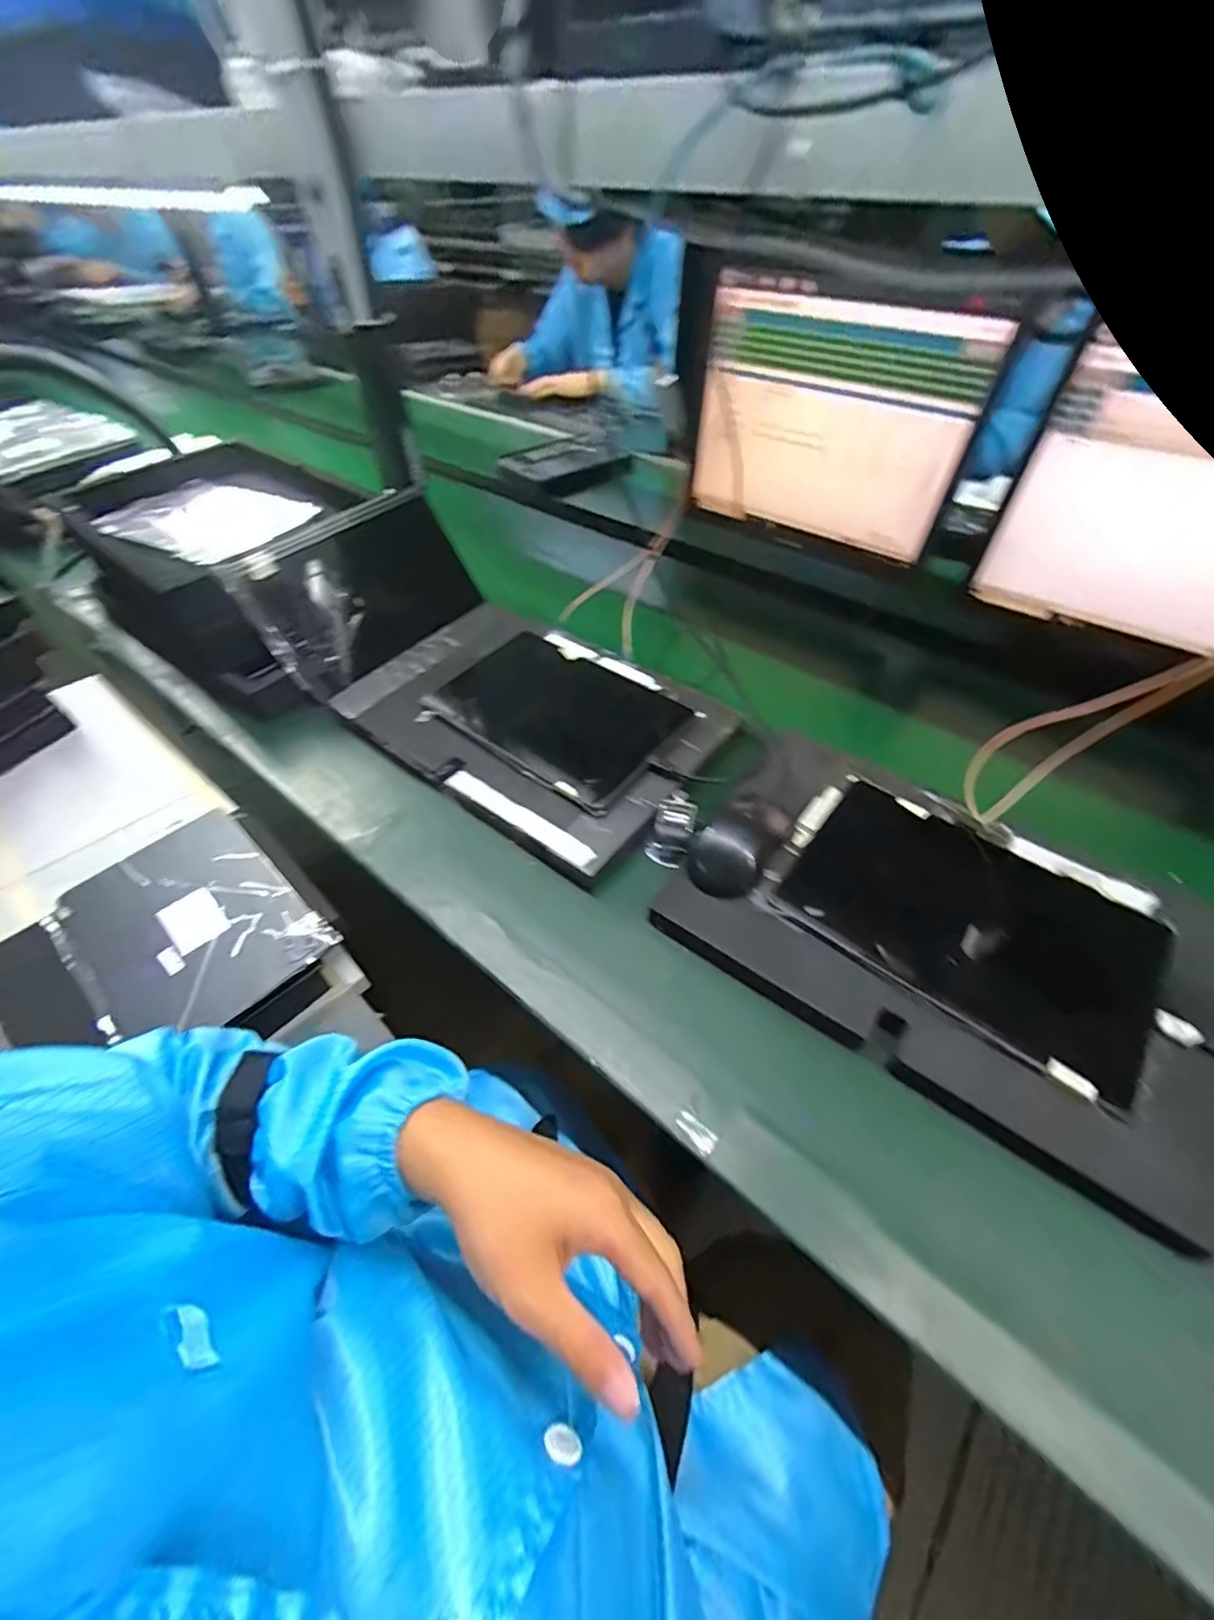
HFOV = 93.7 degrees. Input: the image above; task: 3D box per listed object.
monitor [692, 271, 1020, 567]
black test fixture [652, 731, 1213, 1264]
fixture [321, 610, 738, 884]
[{"bbox_3d":[0.277,-0.482,0.731,0.338,0.248,0.060,34,58,26],"label":"monitor"},{"bbox_3d":[0.267,0.096,0.458,0.384,0.039,0.257,28,56,23],"label":"black test fixture"},{"bbox_3d":[-0.090,-0.106,0.633,0.393,0.042,0.259,31,57,24],"label":"fixture"}]

